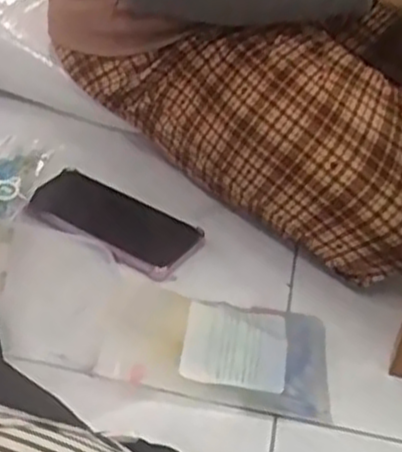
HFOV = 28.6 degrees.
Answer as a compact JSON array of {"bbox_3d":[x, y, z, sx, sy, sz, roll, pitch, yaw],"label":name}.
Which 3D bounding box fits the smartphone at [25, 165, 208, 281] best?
[{"bbox_3d":[-0.087,-0.006,0.767,0.172,0.013,0.092,23,38,23],"label":"smartphone"}]

